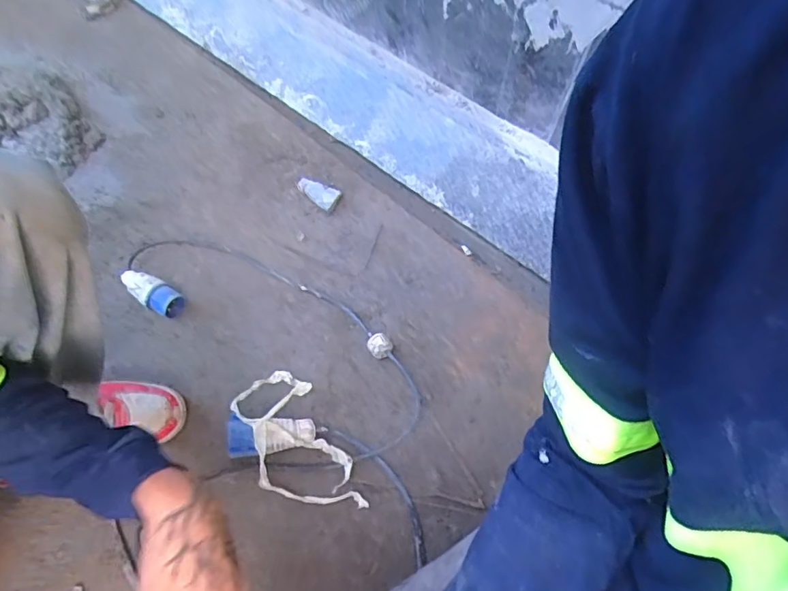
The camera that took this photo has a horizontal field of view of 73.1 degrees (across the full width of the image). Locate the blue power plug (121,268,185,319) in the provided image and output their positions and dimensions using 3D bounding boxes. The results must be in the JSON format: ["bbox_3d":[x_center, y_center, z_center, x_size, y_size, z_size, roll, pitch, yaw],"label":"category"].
[{"bbox_3d":[-0.403,-0.008,0.880,0.136,0.048,0.050,28,63,16],"label":"blue power plug"}]

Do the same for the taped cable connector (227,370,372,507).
[{"bbox_3d":[-0.156,0.207,0.757,0.138,0.066,0.234,-26,63,-15],"label":"taped cable connector"}]

